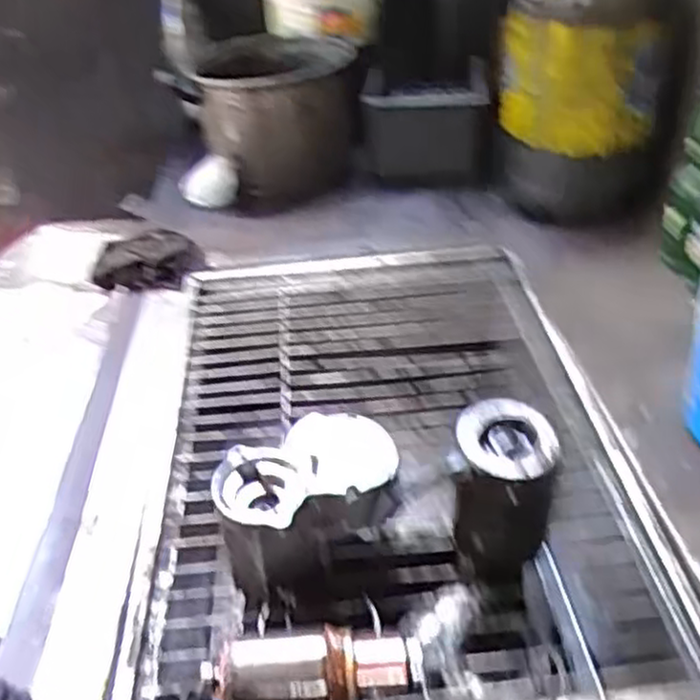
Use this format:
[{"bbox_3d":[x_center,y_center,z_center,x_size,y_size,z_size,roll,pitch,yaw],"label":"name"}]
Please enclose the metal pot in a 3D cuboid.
[{"bbox_3d":[-0.114,-0.363,1.186,0.240,0.198,0.278,0,35,6],"label":"metal pot"}]

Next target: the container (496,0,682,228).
[{"bbox_3d":[0.297,-0.347,0.931,0.211,0.434,0.176,5,36,13],"label":"container"}]

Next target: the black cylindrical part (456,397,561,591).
[{"bbox_3d":[0.119,0.113,0.575,0.071,0.128,0.069,-3,35,2],"label":"black cylindrical part"}]

